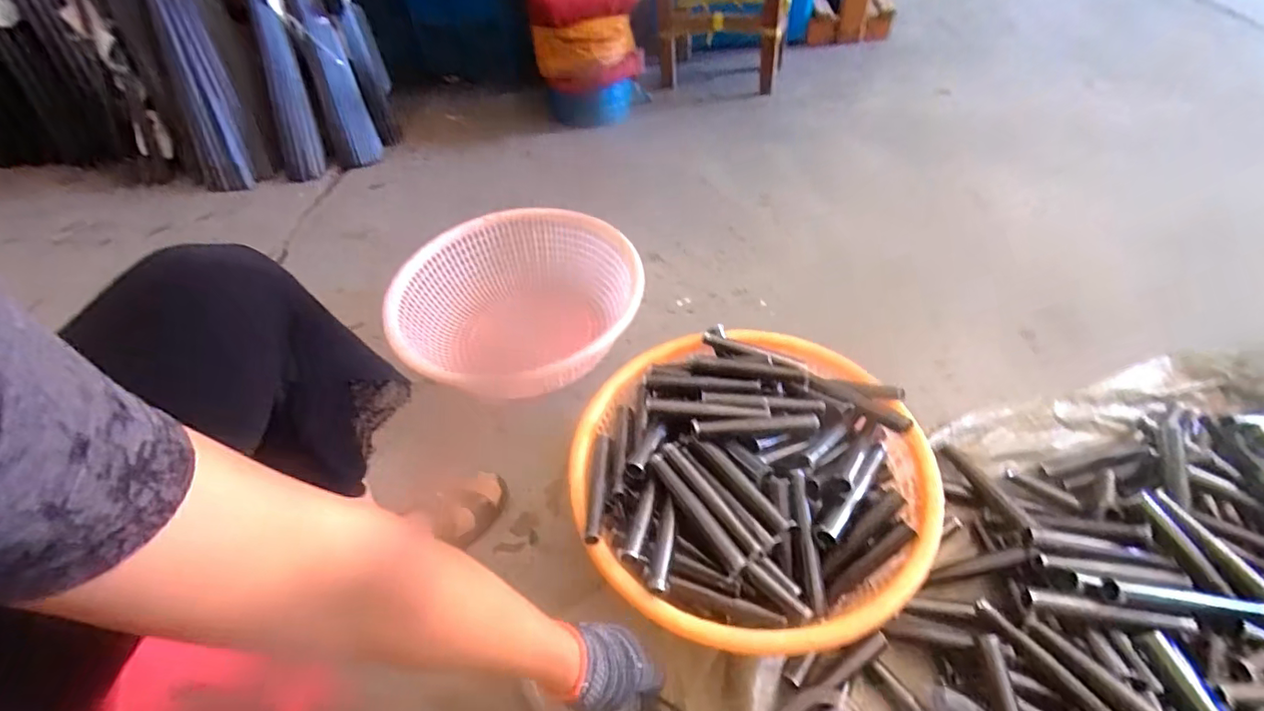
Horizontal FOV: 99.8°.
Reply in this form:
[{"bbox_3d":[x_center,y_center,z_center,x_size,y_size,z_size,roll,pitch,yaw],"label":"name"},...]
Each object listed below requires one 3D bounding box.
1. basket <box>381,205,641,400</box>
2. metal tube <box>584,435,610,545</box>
[{"bbox_3d":[-0.194,-0.074,0.924,0.360,0.162,0.379,-3,49,4],"label":"basket"},{"bbox_3d":[-0.038,0.146,0.610,0.016,0.023,0.147,-2,35,5],"label":"metal tube"}]

